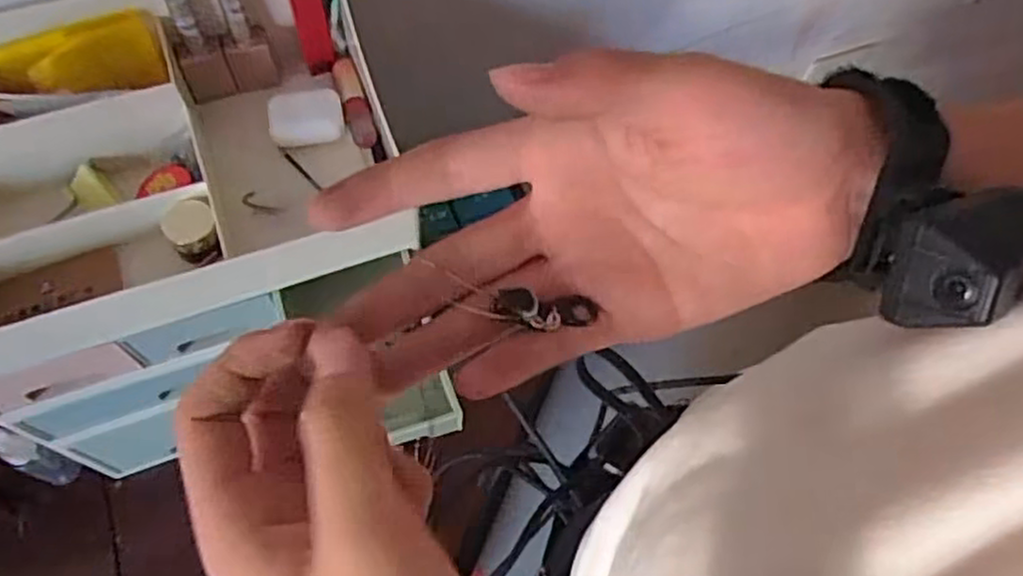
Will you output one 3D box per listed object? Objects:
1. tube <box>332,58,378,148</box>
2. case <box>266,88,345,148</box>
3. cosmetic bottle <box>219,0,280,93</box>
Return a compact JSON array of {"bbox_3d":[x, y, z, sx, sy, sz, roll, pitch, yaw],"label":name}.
[{"bbox_3d":[-0.117,-0.137,0.541,0.019,0.018,0.074,-17,64,-10],"label":"tube"},{"bbox_3d":[-0.147,-0.123,0.522,0.050,0.017,0.037,-8,63,-5],"label":"case"},{"bbox_3d":[-0.189,-0.179,0.518,0.034,0.079,0.026,-12,64,-8],"label":"cosmetic bottle"}]

